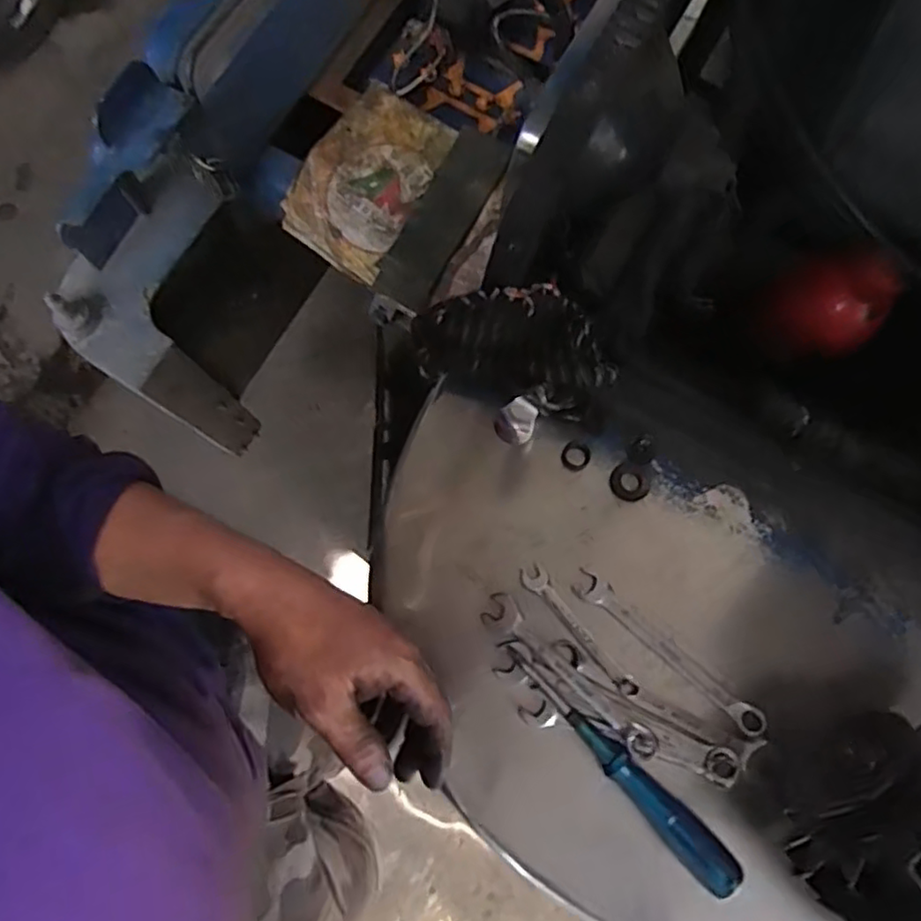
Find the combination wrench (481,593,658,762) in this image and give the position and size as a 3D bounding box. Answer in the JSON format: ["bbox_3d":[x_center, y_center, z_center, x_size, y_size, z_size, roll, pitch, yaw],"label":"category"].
[{"bbox_3d":[0.075,0.146,0.445,0.141,0.013,0.025,40,81,9],"label":"combination wrench"}]

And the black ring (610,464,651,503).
[{"bbox_3d":[0.126,0.016,0.486,0.029,0.004,0.028,0,77,1],"label":"black ring"}]

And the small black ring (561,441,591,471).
[{"bbox_3d":[0.087,-0.003,0.493,0.022,0.005,0.022,0,77,1],"label":"small black ring"}]

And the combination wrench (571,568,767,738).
[{"bbox_3d":[0.143,0.133,0.453,0.152,0.010,0.019,40,81,9],"label":"combination wrench"}]

